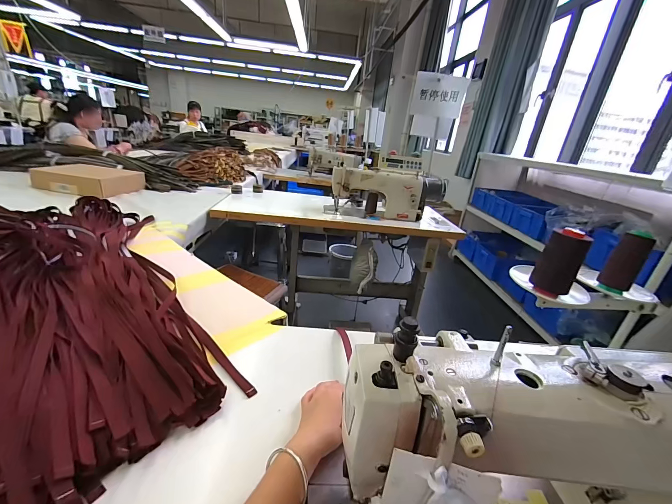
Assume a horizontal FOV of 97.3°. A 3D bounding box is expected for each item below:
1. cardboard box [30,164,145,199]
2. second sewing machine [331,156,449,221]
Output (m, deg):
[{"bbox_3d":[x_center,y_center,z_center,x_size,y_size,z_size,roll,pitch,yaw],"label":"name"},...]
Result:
[{"bbox_3d":[-1.178,-0.354,1.422,0.355,0.099,0.275,9,23,4],"label":"cardboard box"},{"bbox_3d":[0.259,-0.334,1.524,0.561,0.278,0.185,3,23,-9],"label":"second sewing machine"}]

